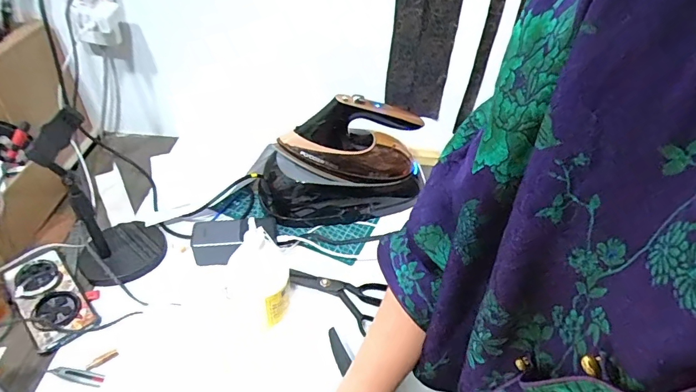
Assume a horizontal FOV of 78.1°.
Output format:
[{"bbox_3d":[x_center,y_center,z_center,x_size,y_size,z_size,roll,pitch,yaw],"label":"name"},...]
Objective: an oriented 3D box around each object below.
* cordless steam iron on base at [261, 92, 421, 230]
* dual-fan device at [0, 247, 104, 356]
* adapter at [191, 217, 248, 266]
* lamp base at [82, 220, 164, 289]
[{"bbox_3d":[-0.006,-0.070,0.774,0.289,0.199,0.133,-6,44,-14],"label":"cordless steam iron on base"},{"bbox_3d":[-0.436,0.144,0.623,0.075,0.022,0.167,-31,55,-34],"label":"dual-fan device"},{"bbox_3d":[-0.210,0.079,0.711,0.089,0.049,0.063,-6,44,-13],"label":"adapter"},{"bbox_3d":[-0.371,0.083,0.706,0.123,0.019,0.125,-19,49,-25],"label":"lamp base"}]

